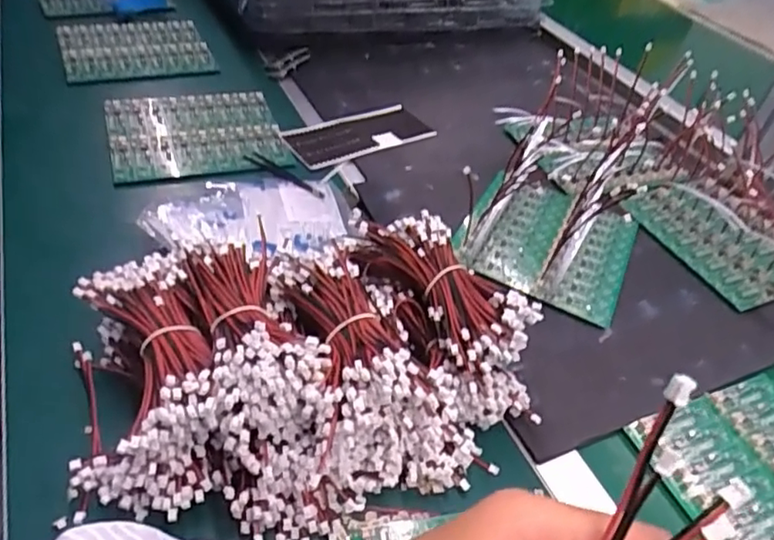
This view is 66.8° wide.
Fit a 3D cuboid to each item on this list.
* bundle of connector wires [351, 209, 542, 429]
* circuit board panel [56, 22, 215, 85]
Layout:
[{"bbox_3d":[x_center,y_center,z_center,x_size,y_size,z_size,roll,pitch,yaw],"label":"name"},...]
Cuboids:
[{"bbox_3d":[0.050,0.025,0.490,0.087,0.065,0.196,-20,51,-30],"label":"bundle of connector wires"},{"bbox_3d":[-0.376,-0.331,0.879,0.212,0.015,0.163,-11,56,-16],"label":"circuit board panel"}]

